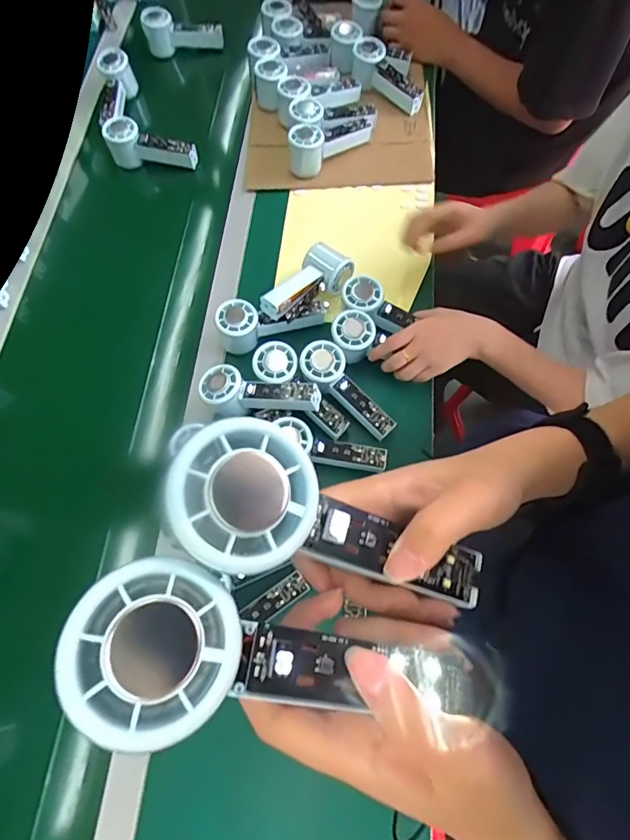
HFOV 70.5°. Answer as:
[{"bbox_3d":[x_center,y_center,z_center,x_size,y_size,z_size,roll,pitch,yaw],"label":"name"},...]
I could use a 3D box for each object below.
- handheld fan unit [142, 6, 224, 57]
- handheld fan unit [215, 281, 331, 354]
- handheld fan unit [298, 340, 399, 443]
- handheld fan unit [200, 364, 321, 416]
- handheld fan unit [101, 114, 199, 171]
[{"bbox_3d":[-0.255,-0.758,0.863,0.144,0.062,0.051,-8,69,-1],"label":"handheld fan unit"},{"bbox_3d":[-0.057,-0.149,0.629,0.158,0.049,0.054,-20,70,-6],"label":"handheld fan unit"},{"bbox_3d":[0.042,-0.039,0.584,0.055,0.029,0.151,-43,89,-13],"label":"handheld fan unit"},{"bbox_3d":[-0.071,-0.033,0.570,0.157,0.043,0.057,10,70,6],"label":"handheld fan unit"},{"bbox_3d":[-0.279,-0.471,0.761,0.150,0.056,0.047,8,69,5],"label":"handheld fan unit"}]

